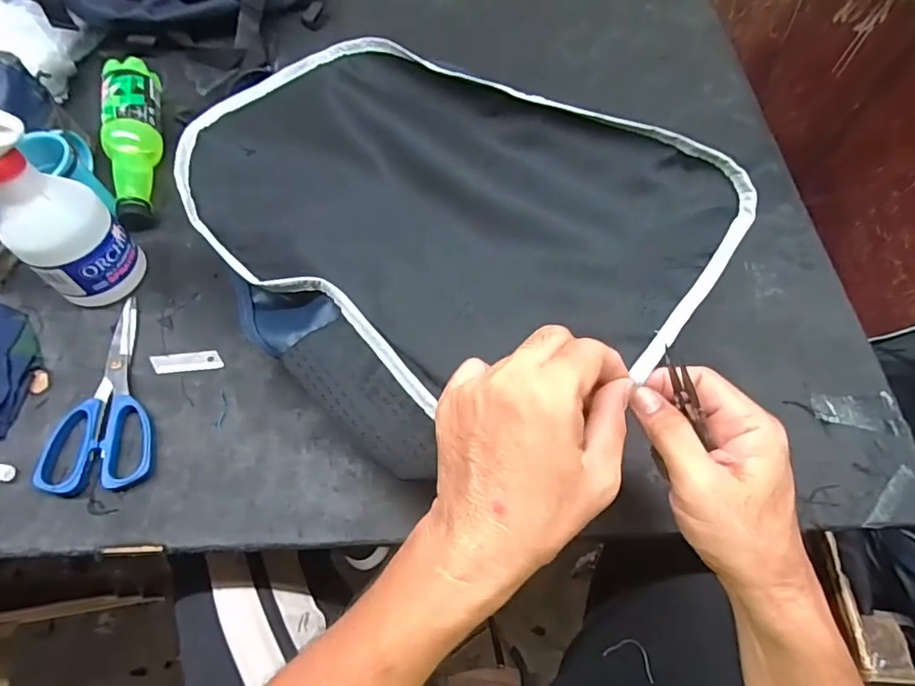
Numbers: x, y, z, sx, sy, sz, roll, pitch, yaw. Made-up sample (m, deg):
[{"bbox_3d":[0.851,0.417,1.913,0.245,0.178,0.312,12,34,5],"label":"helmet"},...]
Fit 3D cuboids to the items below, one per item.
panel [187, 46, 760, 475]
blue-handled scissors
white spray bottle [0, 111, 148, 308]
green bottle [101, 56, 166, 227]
[{"bbox_3d":[-0.033,-0.110,0.408,0.411,0.083,0.304,41,69,16],"label":"panel"},{"bbox_3d":[-0.295,0.039,0.434,0.081,0.010,0.170,-7,64,-6],"label":"blue-handled scissors"},{"bbox_3d":[-0.333,-0.102,0.415,0.067,0.178,0.076,35,68,14],"label":"white spray bottle"},{"bbox_3d":[-0.344,-0.211,0.544,0.054,0.056,0.208,-8,64,-6],"label":"green bottle"}]

